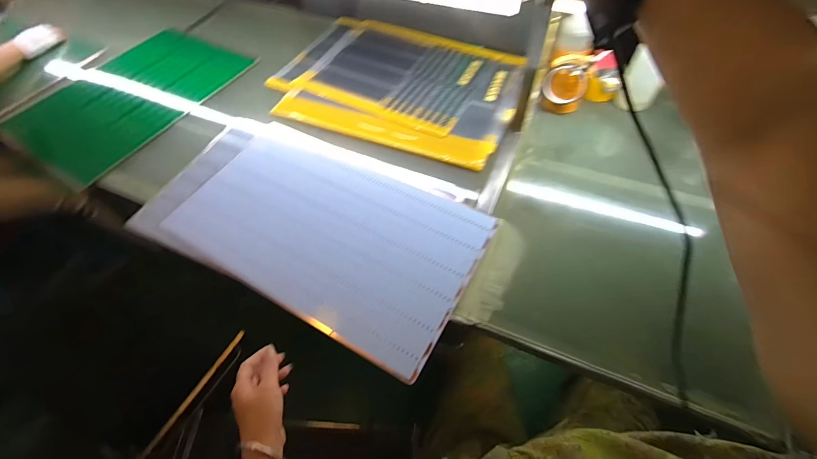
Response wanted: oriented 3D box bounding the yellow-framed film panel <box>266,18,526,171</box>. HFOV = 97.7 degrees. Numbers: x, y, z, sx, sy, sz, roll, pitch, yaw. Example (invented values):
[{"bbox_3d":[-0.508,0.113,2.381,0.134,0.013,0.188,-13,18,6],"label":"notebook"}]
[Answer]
[{"bbox_3d":[-0.040,-0.416,0.988,0.664,0.032,0.489,19,60,15],"label":"yellow-framed film panel"}]

